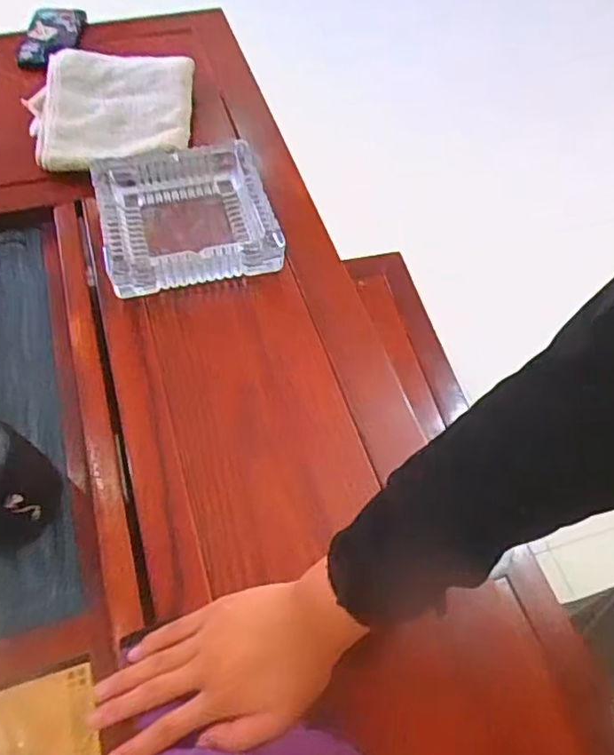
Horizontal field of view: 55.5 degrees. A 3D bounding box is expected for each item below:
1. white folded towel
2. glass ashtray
[{"bbox_3d":[-0.245,-0.350,0.746,0.189,0.026,0.217,-3,61,-2],"label":"white folded towel"},{"bbox_3d":[-0.134,-0.181,0.652,0.184,0.043,0.185,-15,57,-9],"label":"glass ashtray"}]

